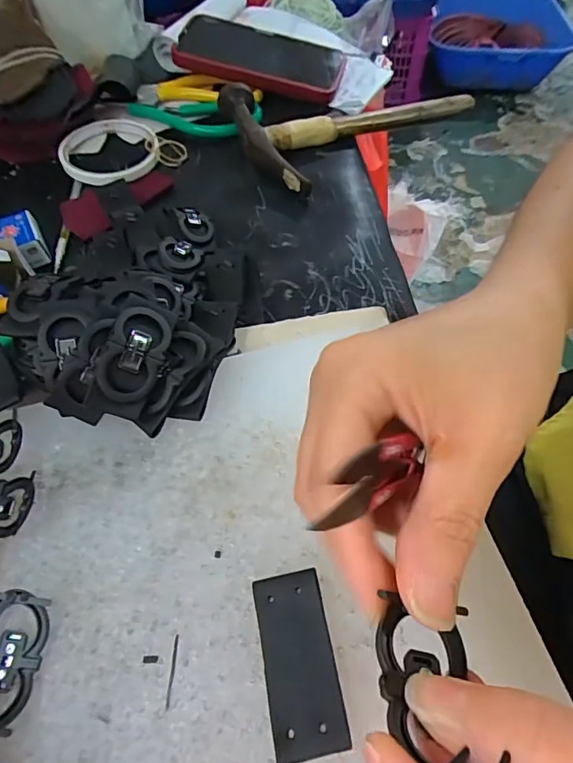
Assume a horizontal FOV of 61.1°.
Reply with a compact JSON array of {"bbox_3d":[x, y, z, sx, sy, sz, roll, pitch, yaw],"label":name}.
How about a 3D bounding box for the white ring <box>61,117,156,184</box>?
[{"bbox_3d":[-0.160,-0.211,0.438,0.084,0.014,0.093,-16,58,-9],"label":"white ring"}]

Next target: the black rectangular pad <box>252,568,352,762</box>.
[{"bbox_3d":[0.005,0.104,0.182,0.027,0.004,0.059,-9,57,-4],"label":"black rectangular pad"}]

